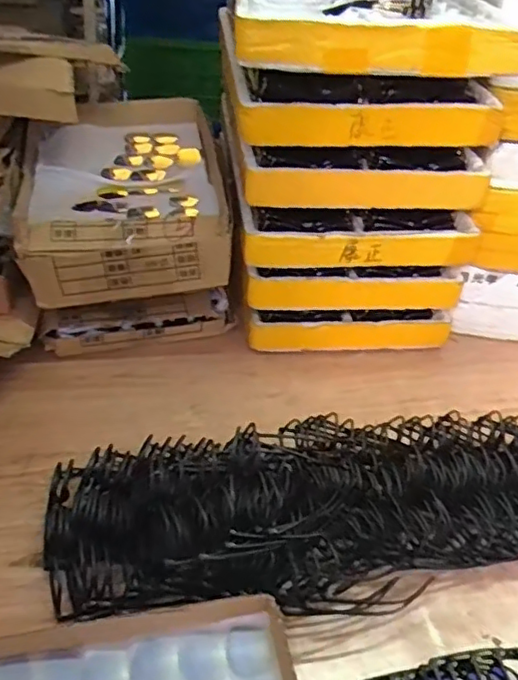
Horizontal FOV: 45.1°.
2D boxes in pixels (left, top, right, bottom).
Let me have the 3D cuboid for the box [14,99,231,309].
[{"bbox_3d":[-0.232,-0.252,1.082,0.309,0.159,0.455,-3,37,-11],"label":"box"}]

